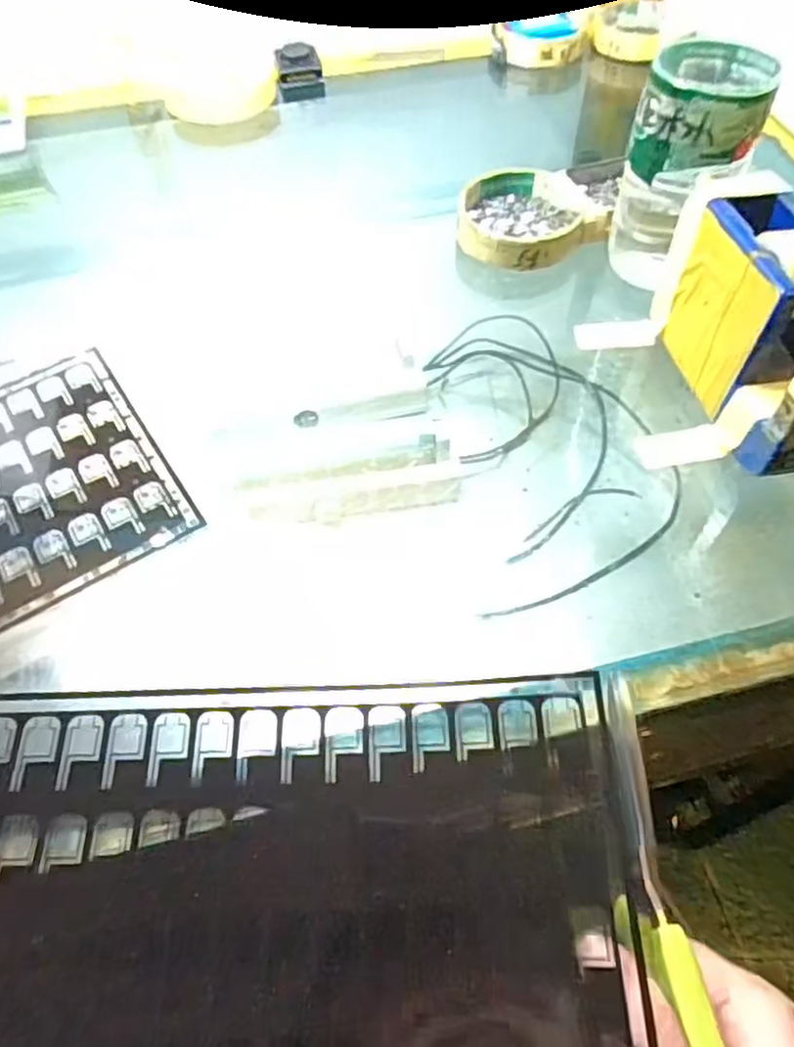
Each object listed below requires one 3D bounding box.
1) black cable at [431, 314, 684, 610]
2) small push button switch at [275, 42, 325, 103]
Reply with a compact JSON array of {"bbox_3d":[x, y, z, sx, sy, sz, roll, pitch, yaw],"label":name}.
[{"bbox_3d":[0.129,-0.067,0.565,0.169,0.018,0.267,-12,65,3],"label":"black cable"},{"bbox_3d":[-0.087,-0.405,0.603,0.039,0.034,0.048,-6,55,-2],"label":"small push button switch"}]

